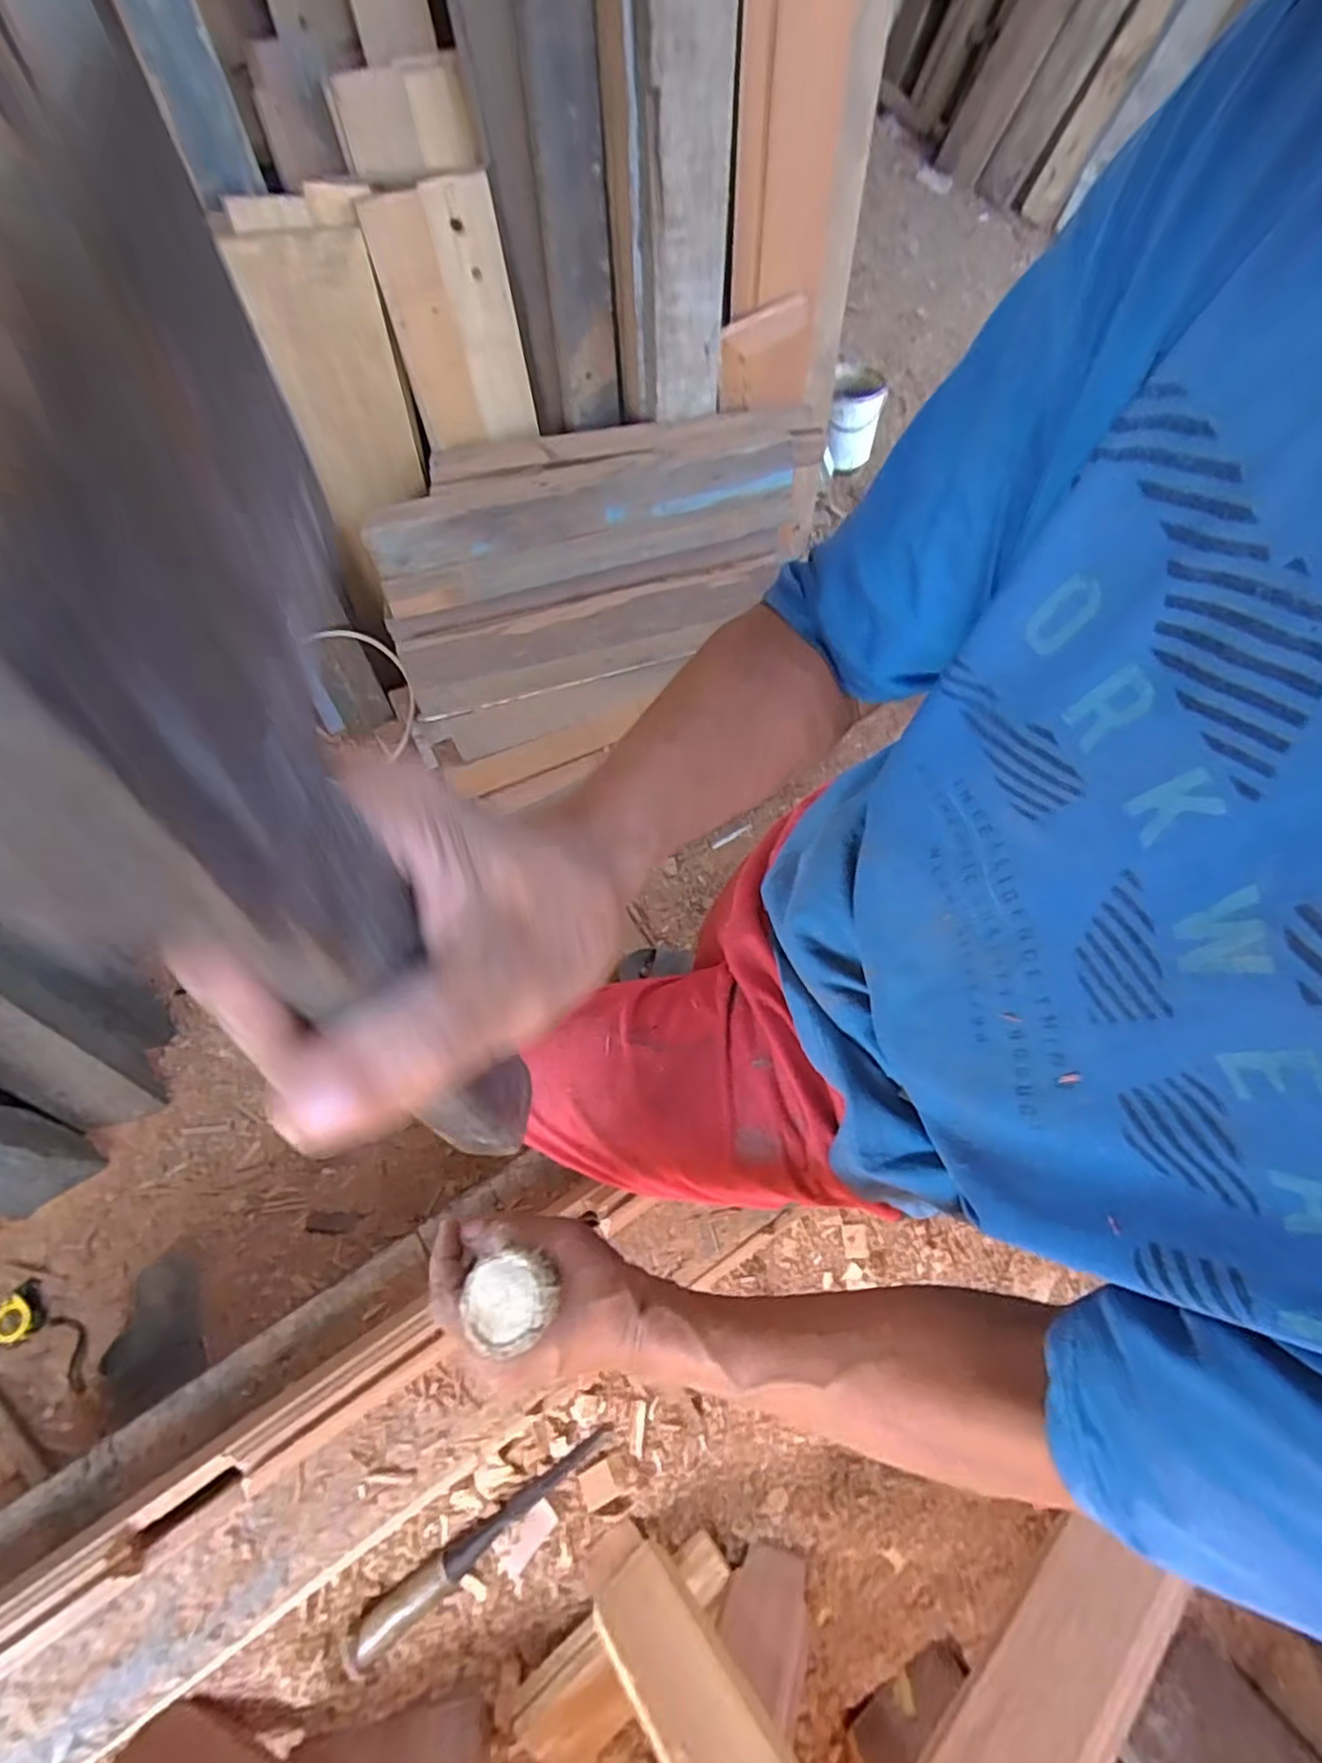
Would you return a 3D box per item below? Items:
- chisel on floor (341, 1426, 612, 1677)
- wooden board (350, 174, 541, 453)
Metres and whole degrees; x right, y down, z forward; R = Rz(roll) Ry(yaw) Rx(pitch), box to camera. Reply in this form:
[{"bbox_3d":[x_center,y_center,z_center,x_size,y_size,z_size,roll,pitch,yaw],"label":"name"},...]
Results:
[{"bbox_3d":[-0.191,0.710,0.746,0.325,0.030,0.042,-33,73,-15],"label":"chisel on floor"},{"bbox_3d":[-0.338,-0.924,1.156,0.206,0.339,0.036,-23,59,-11],"label":"wooden board"}]

